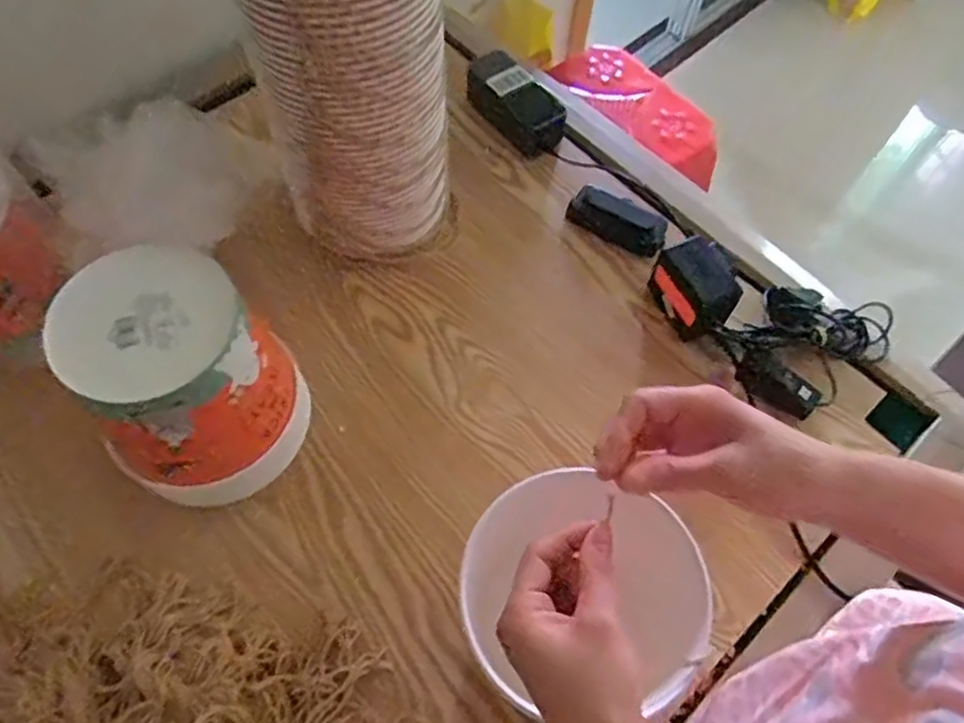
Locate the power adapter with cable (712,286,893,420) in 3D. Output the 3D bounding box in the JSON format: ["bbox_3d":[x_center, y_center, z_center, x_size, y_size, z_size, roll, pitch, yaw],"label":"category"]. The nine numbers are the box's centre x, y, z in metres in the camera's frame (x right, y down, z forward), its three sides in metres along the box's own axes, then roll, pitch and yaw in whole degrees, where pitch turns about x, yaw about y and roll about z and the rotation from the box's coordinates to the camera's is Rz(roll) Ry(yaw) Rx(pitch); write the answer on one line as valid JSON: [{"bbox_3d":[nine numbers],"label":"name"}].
[{"bbox_3d":[0.333,-0.026,0.671,0.191,0.052,0.120,-26,66,-17],"label":"power adapter with cable"}]

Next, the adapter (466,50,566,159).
[{"bbox_3d":[0.039,-0.302,0.795,0.060,0.054,0.132,-40,71,-22],"label":"adapter"}]

